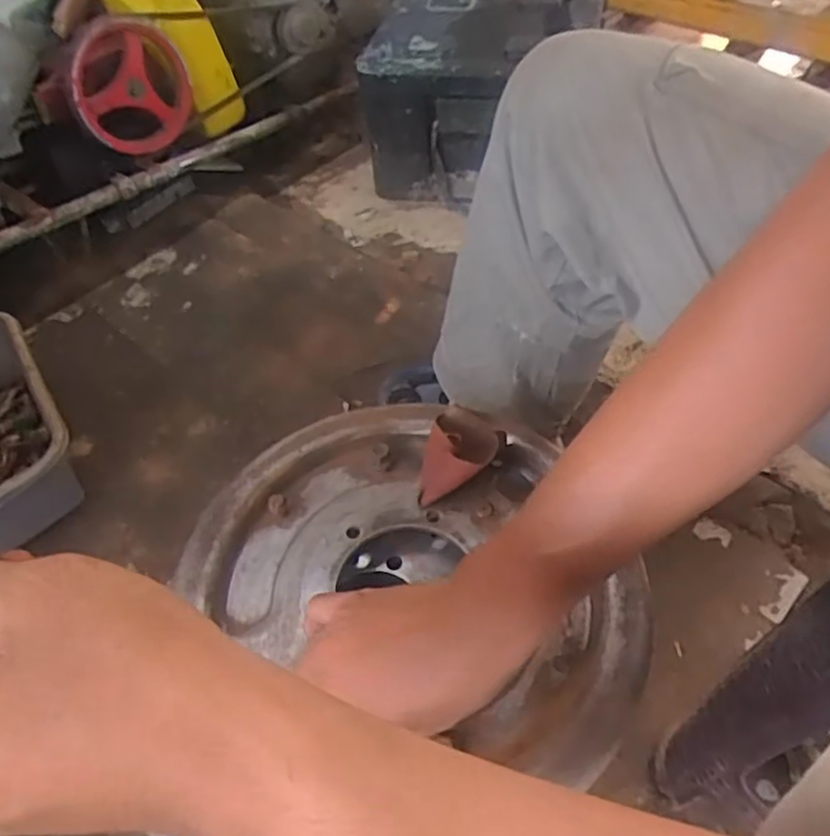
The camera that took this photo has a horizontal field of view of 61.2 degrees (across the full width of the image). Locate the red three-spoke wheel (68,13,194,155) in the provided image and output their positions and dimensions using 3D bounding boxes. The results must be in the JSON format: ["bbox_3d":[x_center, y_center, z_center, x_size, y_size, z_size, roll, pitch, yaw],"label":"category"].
[{"bbox_3d":[-0.409,-0.480,1.013,0.039,0.185,0.178,35,68,30],"label":"red three-spoke wheel"}]

